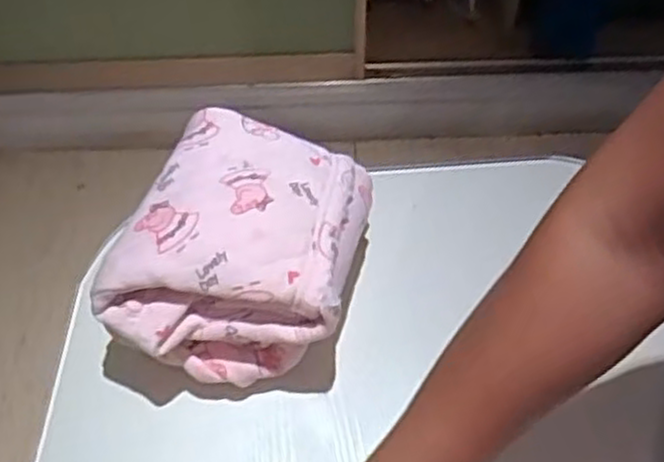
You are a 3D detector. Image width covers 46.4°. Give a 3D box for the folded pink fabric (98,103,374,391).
[{"bbox_3d":[-0.061,0.010,0.581,0.161,0.101,0.193,11,55,8],"label":"folded pink fabric"}]

